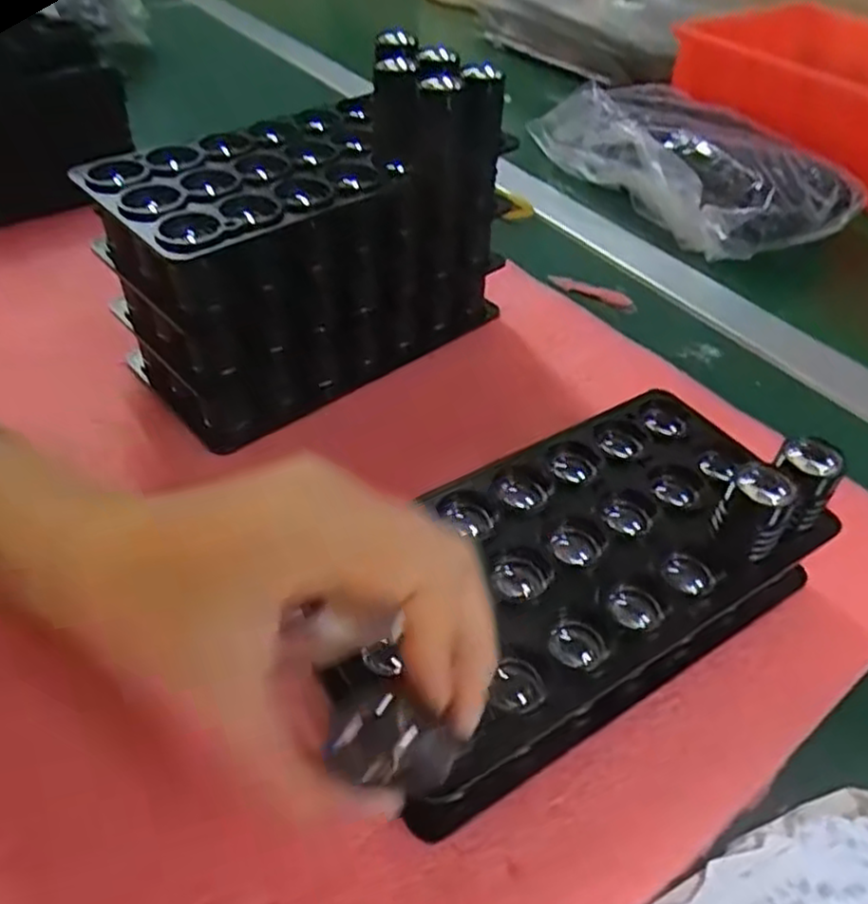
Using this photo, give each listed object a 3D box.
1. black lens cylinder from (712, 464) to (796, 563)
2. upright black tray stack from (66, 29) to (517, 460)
[{"bbox_3d":[0.115,0.021,0.263,0.019,0.028,0.022,23,47,19],"label":"black lens cylinder"},{"bbox_3d":[-0.061,-0.107,0.374,0.186,0.141,0.093,-30,53,-30],"label":"upright black tray stack"}]

